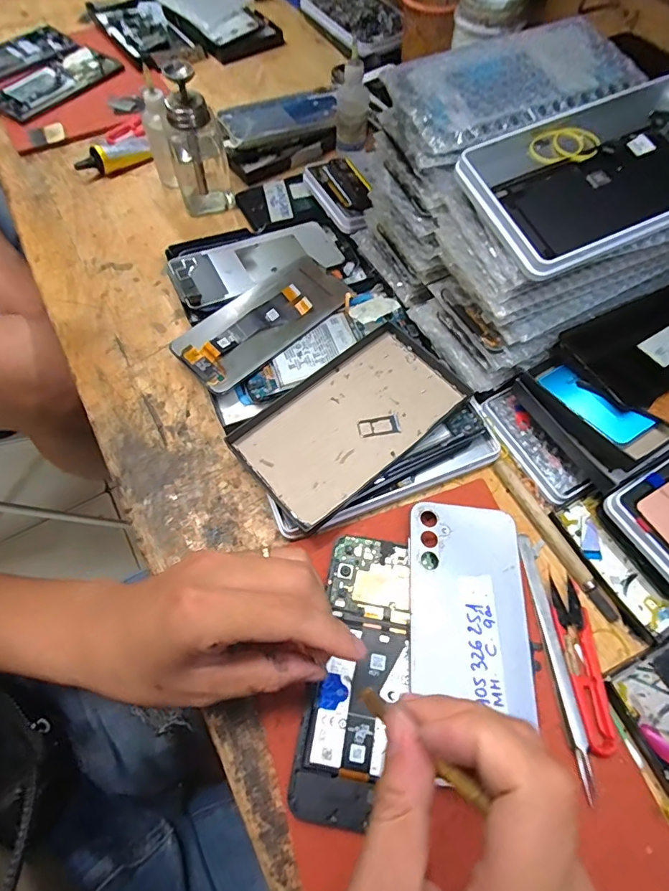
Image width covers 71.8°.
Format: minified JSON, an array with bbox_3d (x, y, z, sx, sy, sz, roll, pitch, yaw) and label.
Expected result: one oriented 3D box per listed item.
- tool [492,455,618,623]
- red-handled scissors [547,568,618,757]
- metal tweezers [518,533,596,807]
[{"bbox_3d":[0.157,0.065,0.335,0.011,0.009,0.129,-26,66,-12],"label":"tool"},{"bbox_3d":[0.157,0.134,0.293,0.025,0.007,0.102,2,64,1],"label":"red-handled scissors"},{"bbox_3d":[0.140,0.132,0.298,0.012,0.016,0.151,-2,64,-1],"label":"metal tweezers"}]

